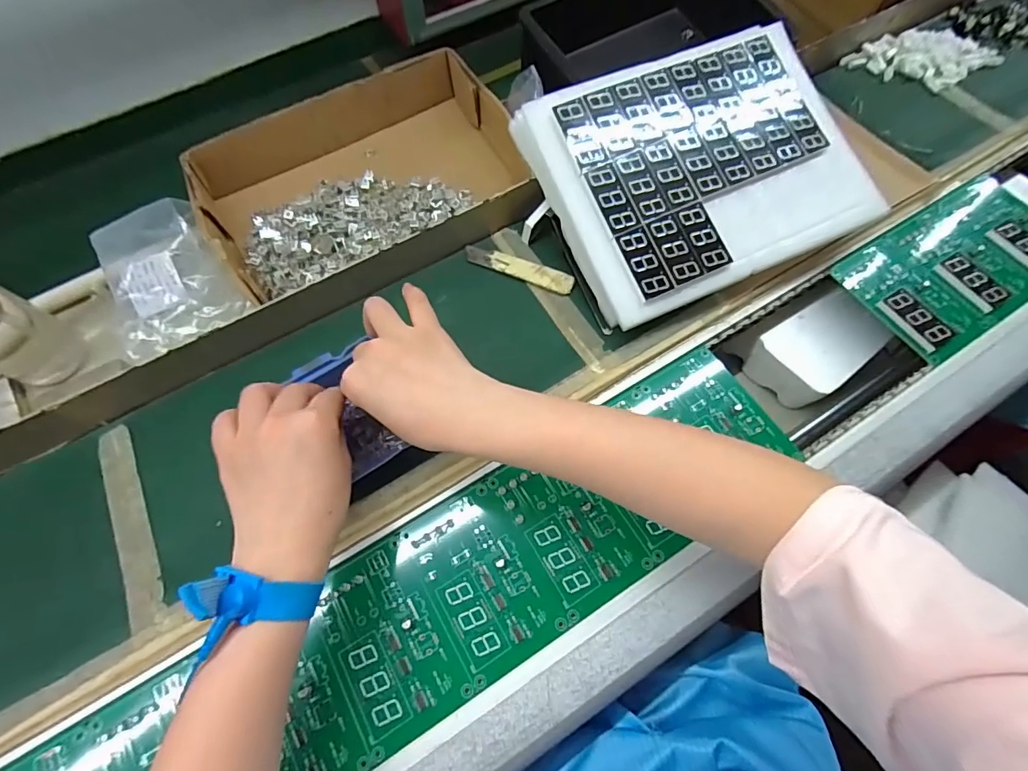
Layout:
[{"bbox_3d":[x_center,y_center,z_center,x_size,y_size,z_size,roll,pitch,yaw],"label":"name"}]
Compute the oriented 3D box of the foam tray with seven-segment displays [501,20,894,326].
[{"bbox_3d":[0.167,-0.195,0.427,0.272,0.034,0.210,-24,87,-8],"label":"foam tray with seven-segment displays"}]

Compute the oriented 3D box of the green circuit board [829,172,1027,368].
[{"bbox_3d":[0.433,-0.120,0.463,0.221,0.020,0.121,-29,70,-11],"label":"green circuit board"}]

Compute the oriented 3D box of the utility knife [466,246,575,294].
[{"bbox_3d":[0.005,-0.111,0.454,0.107,0.007,0.021,23,69,10],"label":"utility knife"}]

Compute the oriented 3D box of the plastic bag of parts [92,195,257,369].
[{"bbox_3d":[-0.400,-0.122,0.546,0.141,0.068,0.153,-32,68,-13],"label":"plastic bag of parts"}]

